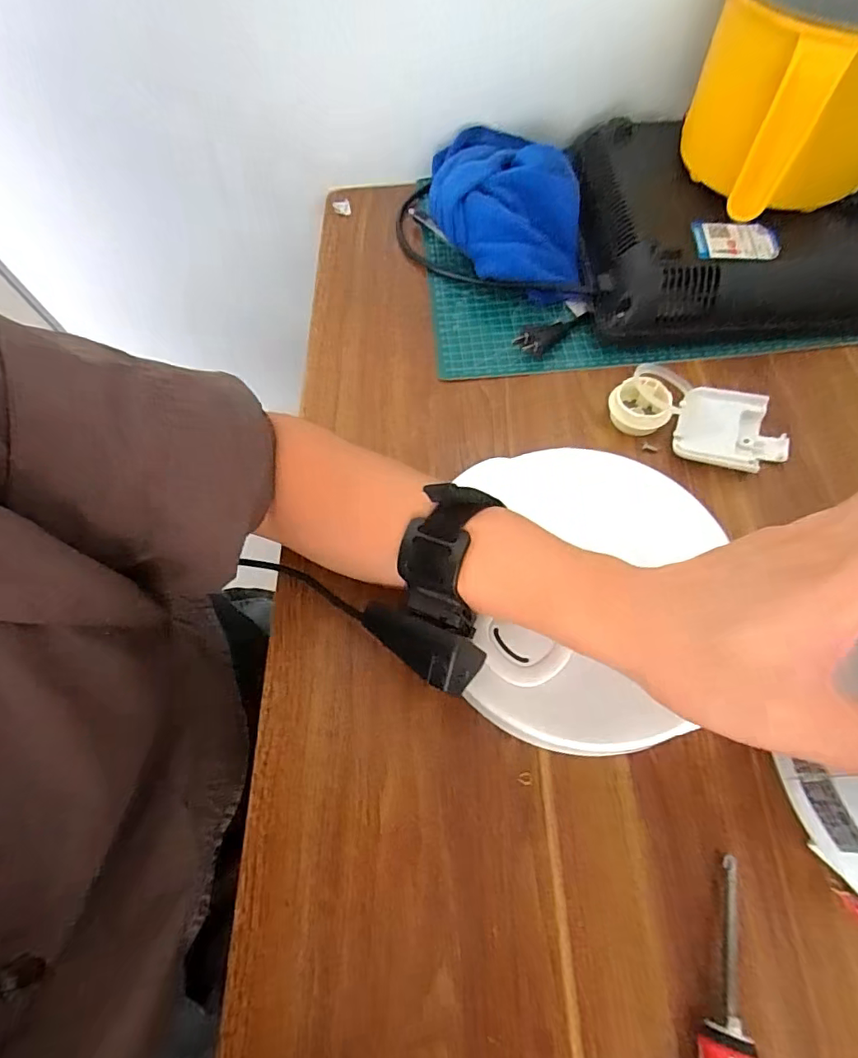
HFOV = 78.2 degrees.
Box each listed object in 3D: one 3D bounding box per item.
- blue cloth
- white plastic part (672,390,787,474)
[{"bbox_3d":[0.068,-0.306,0.502,0.133,0.069,0.199,0,63,4],"label":"blue cloth"},{"bbox_3d":[0.233,-0.076,0.407,0.079,0.014,0.069,17,65,12],"label":"white plastic part"}]

